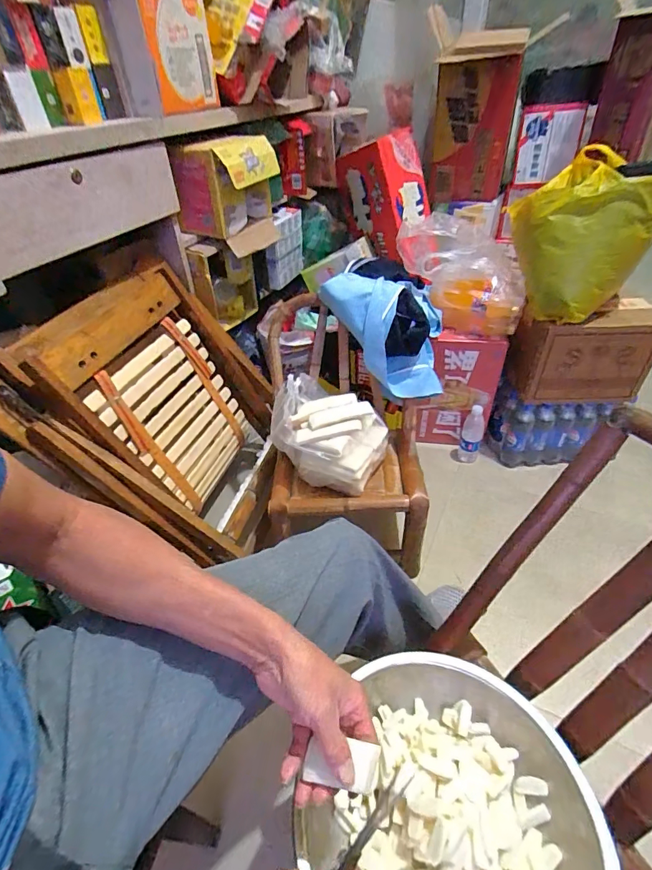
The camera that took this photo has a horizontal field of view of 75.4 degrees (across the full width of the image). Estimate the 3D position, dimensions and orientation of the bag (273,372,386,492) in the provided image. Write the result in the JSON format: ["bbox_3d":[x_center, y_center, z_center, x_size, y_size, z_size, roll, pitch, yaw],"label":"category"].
[{"bbox_3d":[0.015,-0.008,1.001,0.230,0.196,0.197,18,46,24],"label":"bag"}]

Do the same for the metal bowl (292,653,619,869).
[{"bbox_3d":[0.155,0.449,0.489,0.303,0.091,0.332,-2,41,2],"label":"metal bowl"}]

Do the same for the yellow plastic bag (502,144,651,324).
[{"bbox_3d":[0.592,-0.484,1.046,0.175,0.308,0.319,-24,45,-21],"label":"yellow plastic bag"}]

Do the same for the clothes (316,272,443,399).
[{"bbox_3d":[0.145,-0.233,0.998,0.269,0.231,0.149,28,51,32],"label":"clothes"}]

